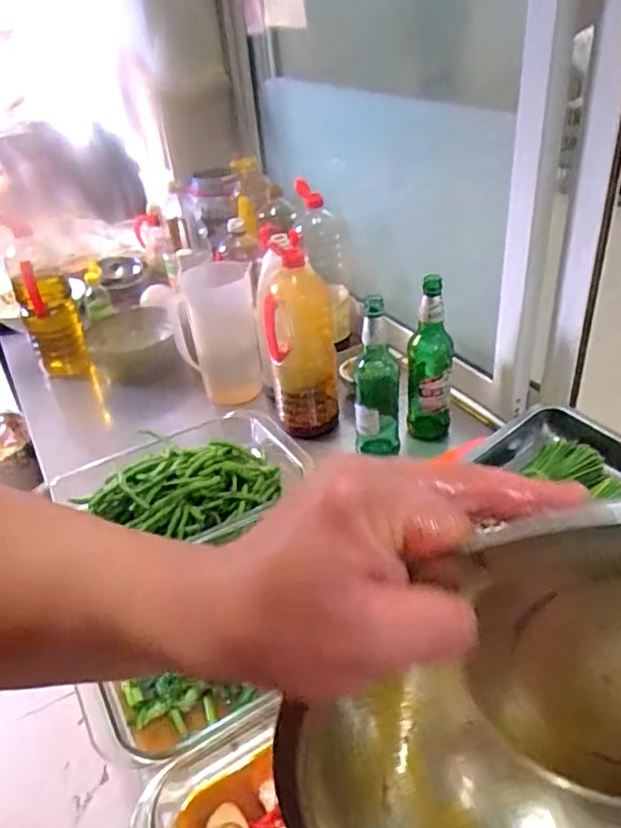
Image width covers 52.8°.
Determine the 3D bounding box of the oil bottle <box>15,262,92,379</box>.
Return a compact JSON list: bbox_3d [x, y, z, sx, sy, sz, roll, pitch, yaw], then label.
[{"bbox_3d":[-0.502,-0.173,1.226,0.099,0.212,0.070,-18,37,-18],"label":"oil bottle"}]

